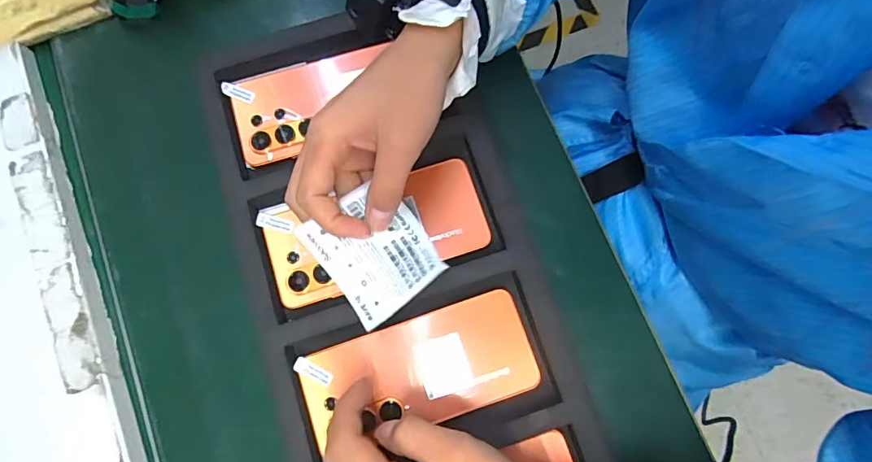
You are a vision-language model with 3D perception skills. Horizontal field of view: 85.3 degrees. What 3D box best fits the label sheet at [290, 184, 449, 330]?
[{"bbox_3d":[-0.039,0.011,0.318,0.075,0.011,0.081,-35,93,-30],"label":"label sheet"}]

